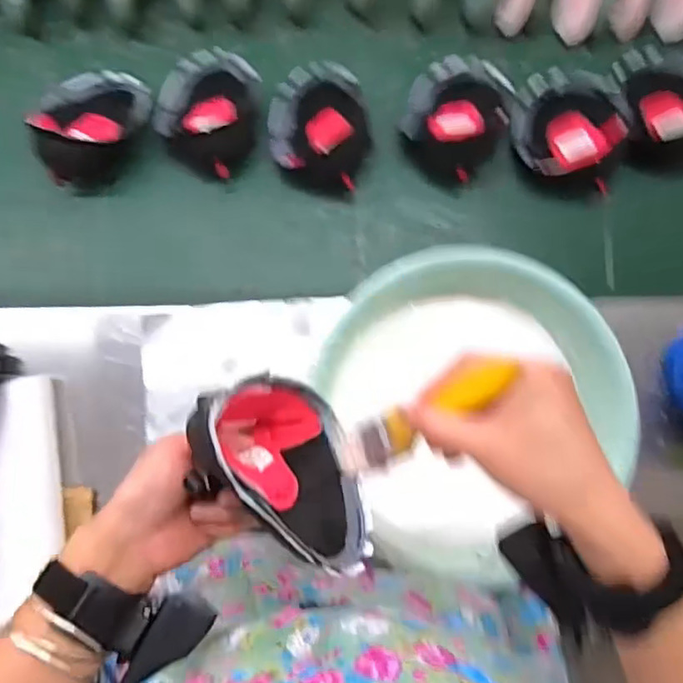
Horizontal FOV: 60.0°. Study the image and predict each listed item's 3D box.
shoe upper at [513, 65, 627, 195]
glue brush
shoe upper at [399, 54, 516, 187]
[{"bbox_3d":[0.267,-0.251,0.691,0.120,0.050,0.145,10,84,-4],"label":"shoe upper"},{"bbox_3d":[0.047,0.049,0.366,0.027,0.145,0.023,53,44,1],"label":"glue brush"},{"bbox_3d":[0.135,-0.267,0.686,0.116,0.053,0.148,20,84,-3],"label":"shoe upper"}]

